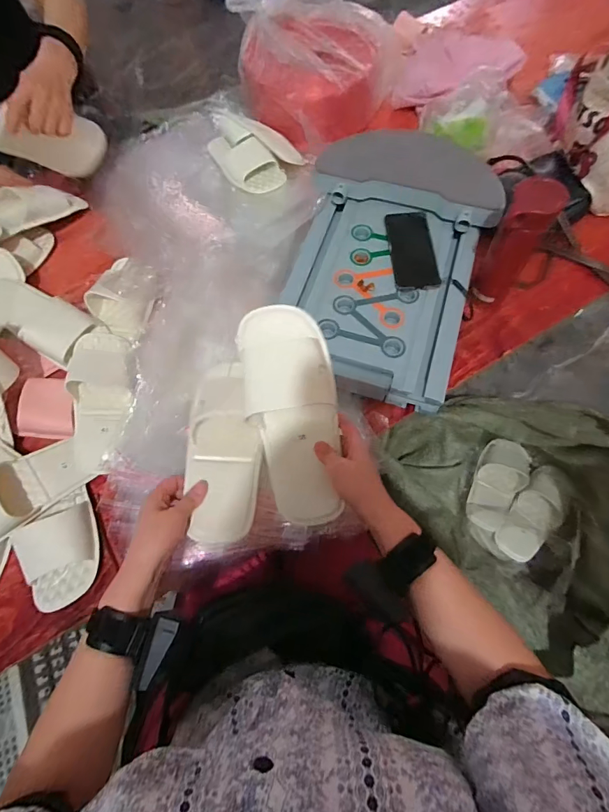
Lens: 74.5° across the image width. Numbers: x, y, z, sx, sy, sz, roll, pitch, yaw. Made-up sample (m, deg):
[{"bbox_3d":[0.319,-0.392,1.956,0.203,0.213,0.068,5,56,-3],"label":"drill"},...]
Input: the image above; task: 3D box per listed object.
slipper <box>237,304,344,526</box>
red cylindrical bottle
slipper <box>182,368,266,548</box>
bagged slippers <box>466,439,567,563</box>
[{"bbox_3d":[-0.013,0.009,0.511,0.111,0.047,0.271,-9,91,-3],"label":"slipper"},{"bbox_3d":[0.327,-0.245,0.636,0.066,0.214,0.071,0,68,1],"label":"red cylindrical bottle"},{"bbox_3d":[-0.112,0.049,0.565,0.109,0.042,0.272,-7,60,-2],"label":"slipper"},{"bbox_3d":[0.485,0.211,0.930,0.191,0.097,0.269,26,71,11],"label":"bagged slippers"}]

